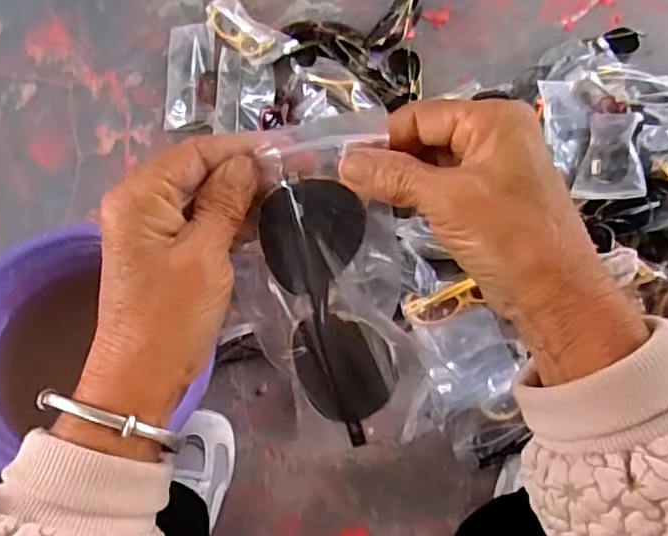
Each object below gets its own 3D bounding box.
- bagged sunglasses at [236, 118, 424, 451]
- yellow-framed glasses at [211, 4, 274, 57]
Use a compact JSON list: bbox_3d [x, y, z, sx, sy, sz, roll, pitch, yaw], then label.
[{"bbox_3d":[-0.003,0.015,0.308,0.079,0.159,0.031,-13,21,-3],"label":"bagged sunglasses"},{"bbox_3d":[-0.148,-0.360,0.974,0.034,0.036,0.142,-39,56,-14],"label":"yellow-framed glasses"}]

